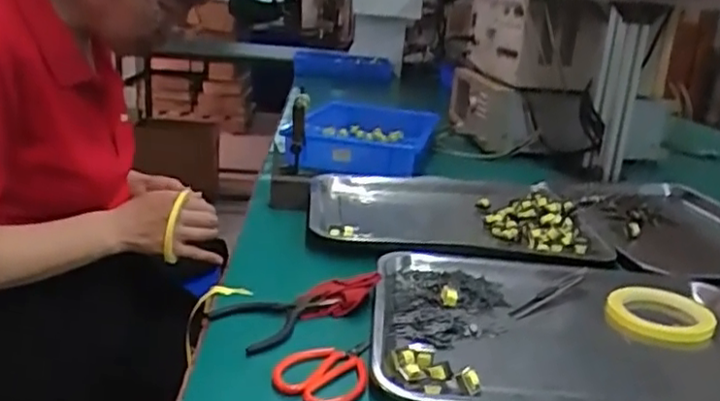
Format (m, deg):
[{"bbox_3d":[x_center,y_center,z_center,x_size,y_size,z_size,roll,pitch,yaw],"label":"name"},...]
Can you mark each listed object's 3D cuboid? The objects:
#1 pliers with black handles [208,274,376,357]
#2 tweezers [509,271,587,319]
[{"bbox_3d":[-0.050,0.100,0.632,0.167,0.022,0.092,-3,19,-22],"label":"pliers with black handles"},{"bbox_3d":[0.212,0.103,0.738,0.016,0.015,0.150,21,24,40],"label":"tweezers"}]

